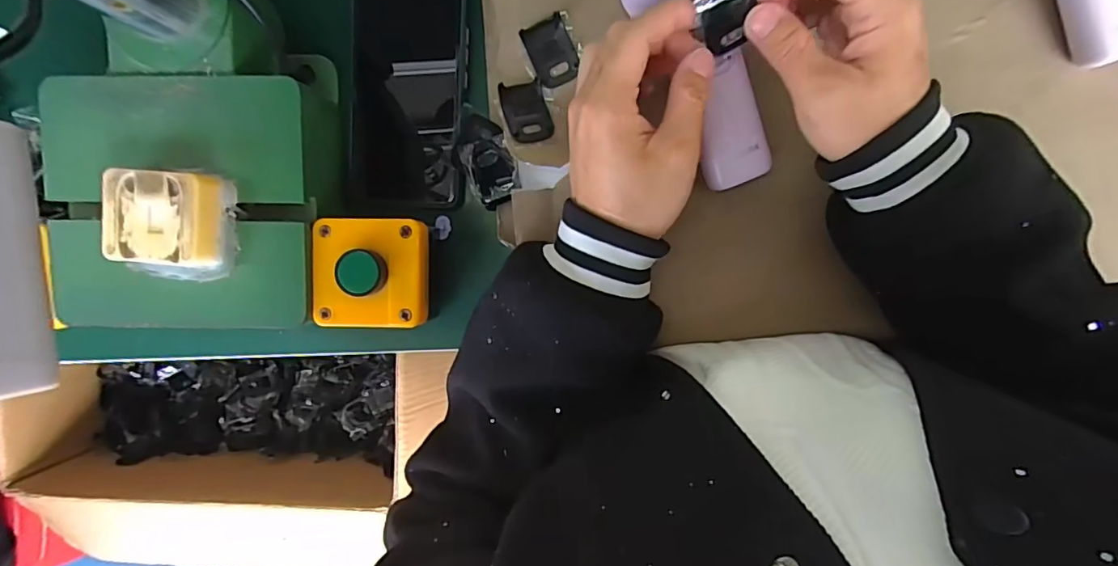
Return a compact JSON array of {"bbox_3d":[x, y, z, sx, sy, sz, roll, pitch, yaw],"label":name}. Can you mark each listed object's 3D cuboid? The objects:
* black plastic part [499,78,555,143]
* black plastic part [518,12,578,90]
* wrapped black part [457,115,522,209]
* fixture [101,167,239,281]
[{"bbox_3d":[-0.021,-0.113,0.349,0.030,0.004,0.041,-12,82,-17],"label":"black plastic part"},{"bbox_3d":[-0.004,-0.152,0.349,0.029,0.010,0.038,-27,93,4],"label":"black plastic part"},{"bbox_3d":[-0.049,-0.084,0.364,0.034,0.015,0.062,-19,93,4],"label":"wrapped black part"},{"bbox_3d":[-0.227,-0.033,0.310,0.057,0.030,0.062,3,94,2],"label":"fixture"}]

